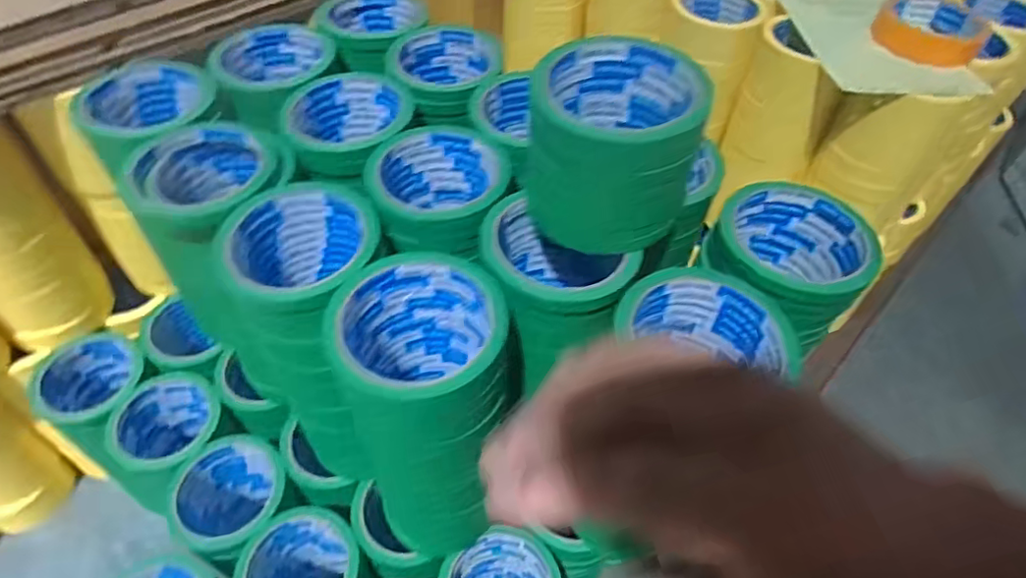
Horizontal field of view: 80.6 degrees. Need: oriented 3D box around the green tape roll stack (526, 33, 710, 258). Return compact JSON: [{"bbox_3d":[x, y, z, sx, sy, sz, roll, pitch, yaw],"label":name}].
[{"bbox_3d":[0.055,-0.077,0.344,0.096,0.092,0.089,5,52,0],"label":"green tape roll stack"}]

